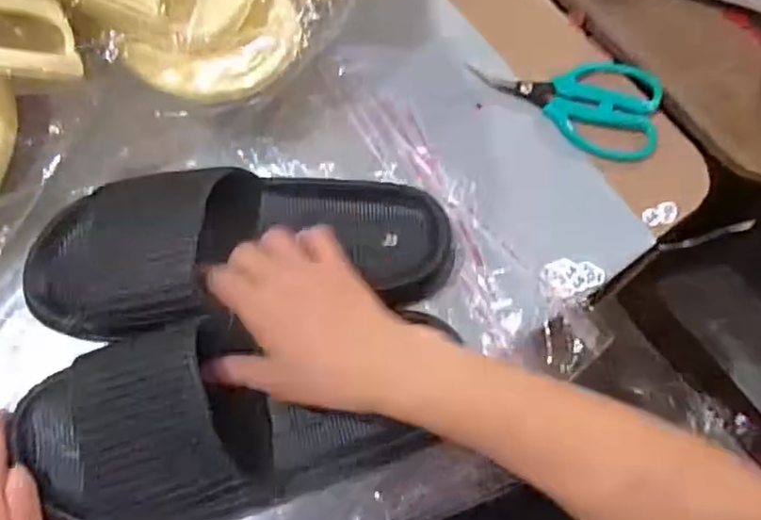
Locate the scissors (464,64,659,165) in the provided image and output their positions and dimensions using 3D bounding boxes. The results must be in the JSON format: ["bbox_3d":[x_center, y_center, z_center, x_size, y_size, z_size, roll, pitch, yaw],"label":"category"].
[{"bbox_3d":[0.142,-0.120,0.478,0.138,0.012,0.074,12,70,4],"label":"scissors"}]

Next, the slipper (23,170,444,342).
[{"bbox_3d":[-0.093,-0.008,0.405,0.274,0.061,0.101,-6,70,-6],"label":"slipper"}]

